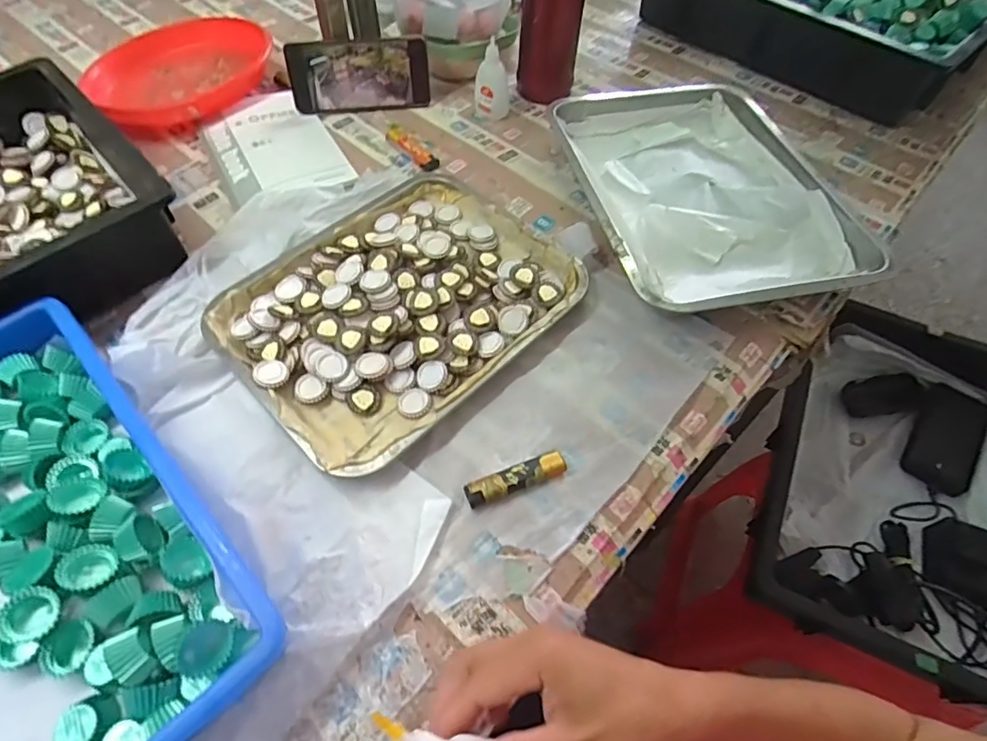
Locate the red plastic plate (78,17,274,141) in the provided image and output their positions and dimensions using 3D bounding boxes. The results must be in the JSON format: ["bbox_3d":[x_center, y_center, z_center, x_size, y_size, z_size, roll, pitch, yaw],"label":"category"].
[{"bbox_3d":[-0.408,-0.400,0.710,0.238,0.028,0.238,2,56,-3],"label":"red plastic plate"}]

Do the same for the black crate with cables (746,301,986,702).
[{"bbox_3d":[0.488,0.136,0.639,0.294,0.116,0.426,23,58,12],"label":"black crate with cables"}]

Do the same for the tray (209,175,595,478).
[{"bbox_3d":[-0.087,-0.069,0.505,0.297,0.028,0.243,-37,66,-24],"label":"tray"}]

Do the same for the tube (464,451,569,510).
[{"bbox_3d":[0.018,0.083,0.419,0.079,0.013,0.021,-17,59,-14],"label":"tube"}]

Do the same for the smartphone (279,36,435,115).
[{"bbox_3d":[-0.161,-0.358,0.658,0.164,0.076,0.008,-10,33,-11],"label":"smartphone"}]

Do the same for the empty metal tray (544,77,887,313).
[{"bbox_3d":[0.216,-0.209,0.595,0.258,0.047,0.375,-8,57,-9],"label":"empty metal tray"}]

